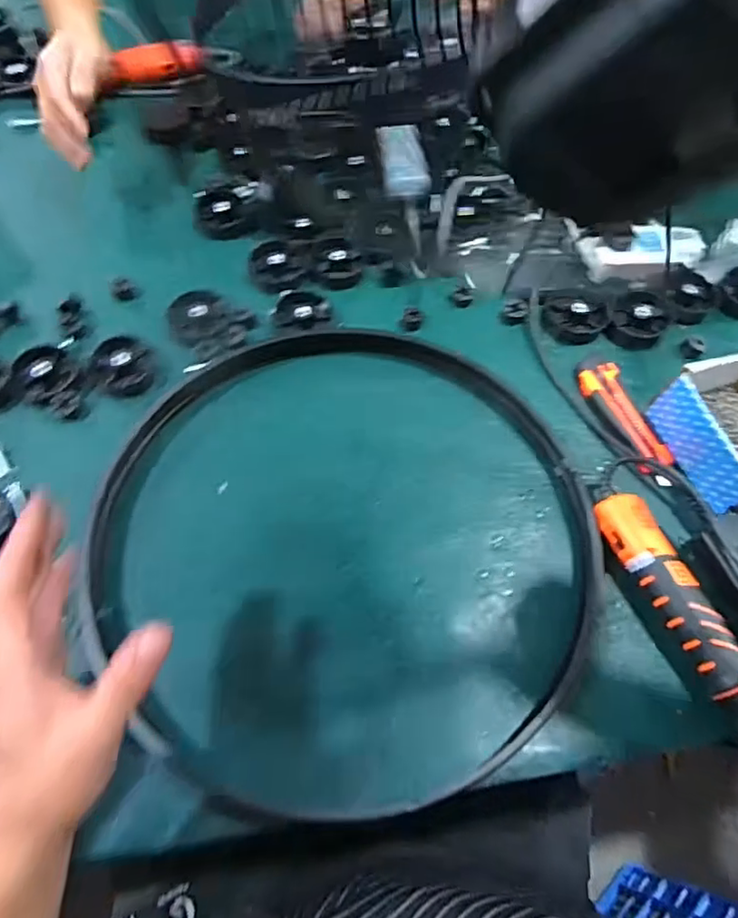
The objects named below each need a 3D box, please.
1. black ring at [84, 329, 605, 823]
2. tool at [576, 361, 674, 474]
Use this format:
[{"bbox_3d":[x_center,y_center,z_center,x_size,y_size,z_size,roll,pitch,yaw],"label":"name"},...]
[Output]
[{"bbox_3d":[-0.021,0.059,0.530,0.454,0.038,0.460,1,65,-2],"label":"black ring"},{"bbox_3d":[0.261,-0.050,0.604,0.042,0.015,0.139,-19,65,-12],"label":"tool"}]

